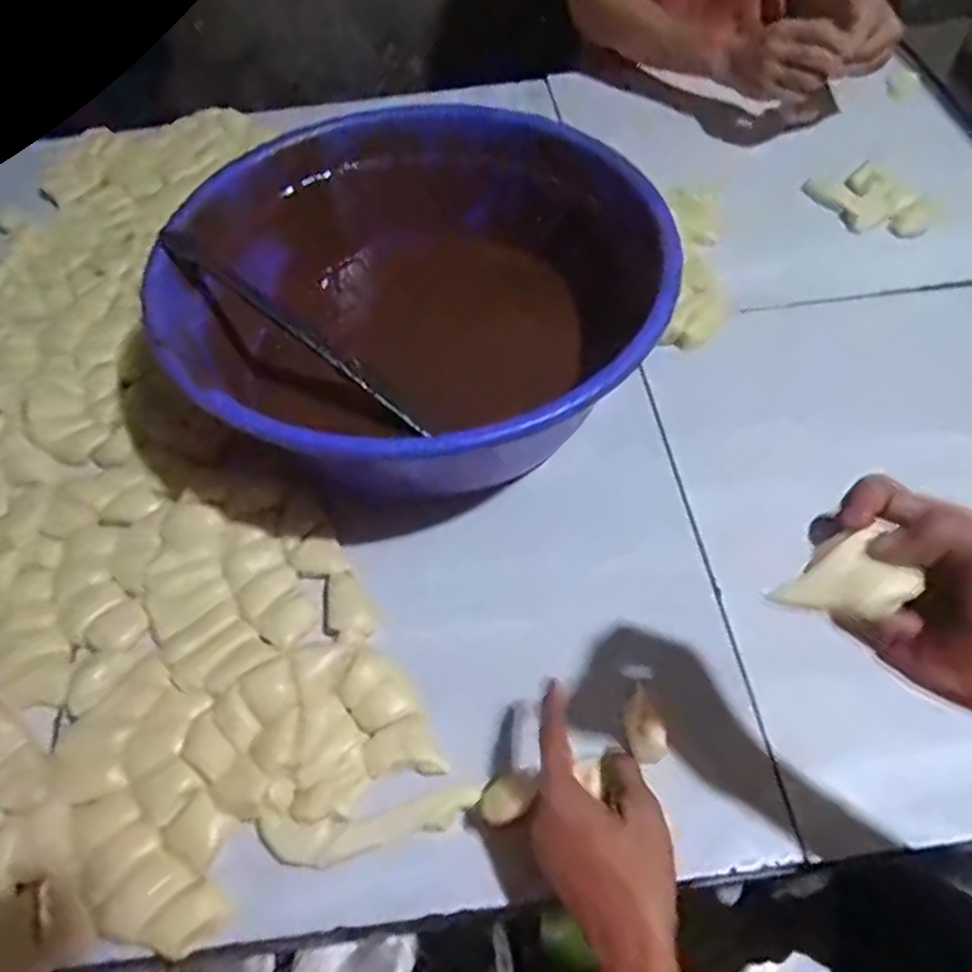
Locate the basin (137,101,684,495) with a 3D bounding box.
[{"bbox_3d":[-0.072,-0.144,0.644,0.370,0.190,0.398,-2,55,3],"label":"basin"}]

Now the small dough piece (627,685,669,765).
[{"bbox_3d":[0.108,0.163,0.486,0.025,0.013,0.044,-20,56,-12],"label":"small dough piece"}]

